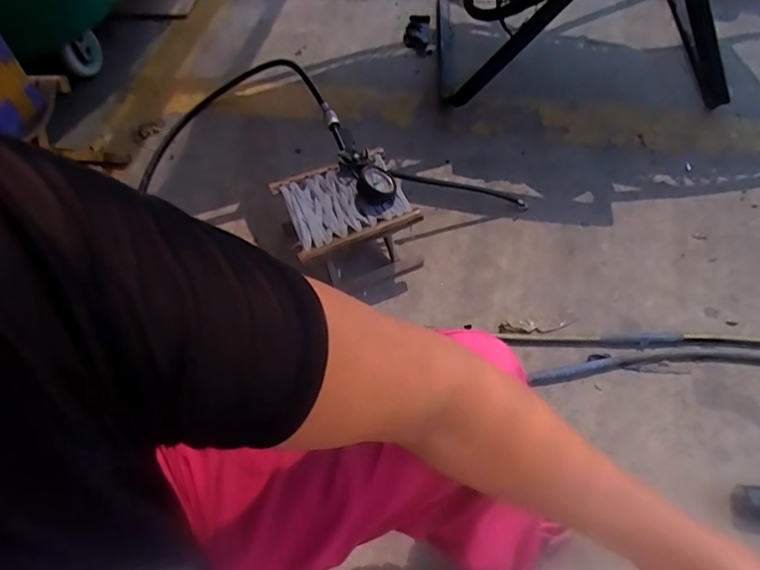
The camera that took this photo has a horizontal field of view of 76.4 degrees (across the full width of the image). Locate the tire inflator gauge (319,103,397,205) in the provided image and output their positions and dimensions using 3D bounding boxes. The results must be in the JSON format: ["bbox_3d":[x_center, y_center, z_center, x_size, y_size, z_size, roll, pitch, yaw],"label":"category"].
[{"bbox_3d":[-0.049,-0.263,0.950,0.072,0.048,0.261,-26,60,-7],"label":"tire inflator gauge"}]

